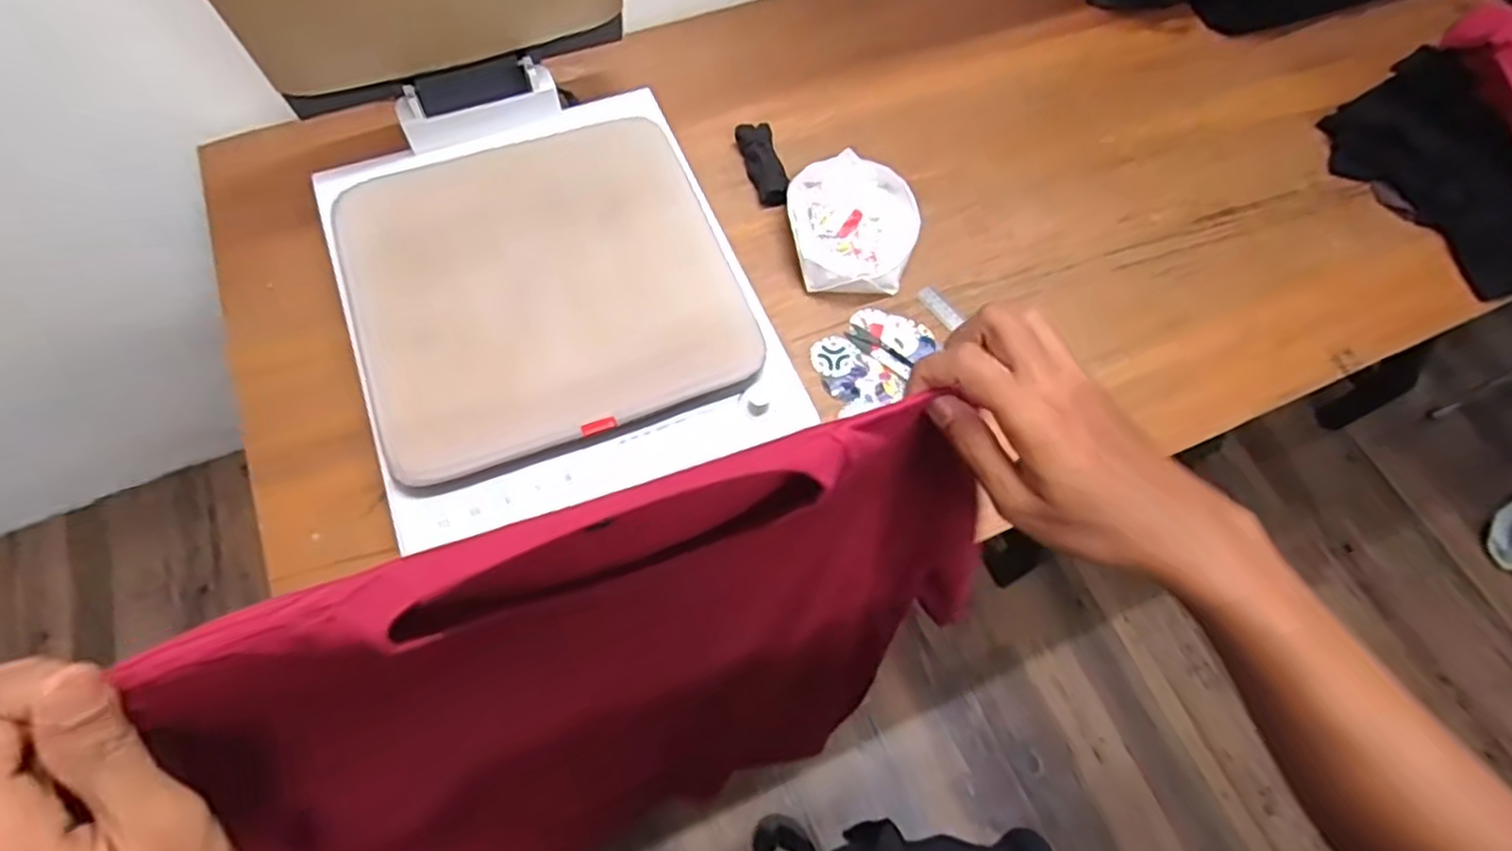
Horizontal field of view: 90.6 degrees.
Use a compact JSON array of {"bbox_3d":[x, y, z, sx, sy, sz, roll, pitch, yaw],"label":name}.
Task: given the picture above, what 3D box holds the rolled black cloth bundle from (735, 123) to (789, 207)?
[{"bbox_3d":[0.011,-0.348,0.994,0.045,0.033,0.137,-14,66,-10],"label":"rolled black cloth bundle"}]

